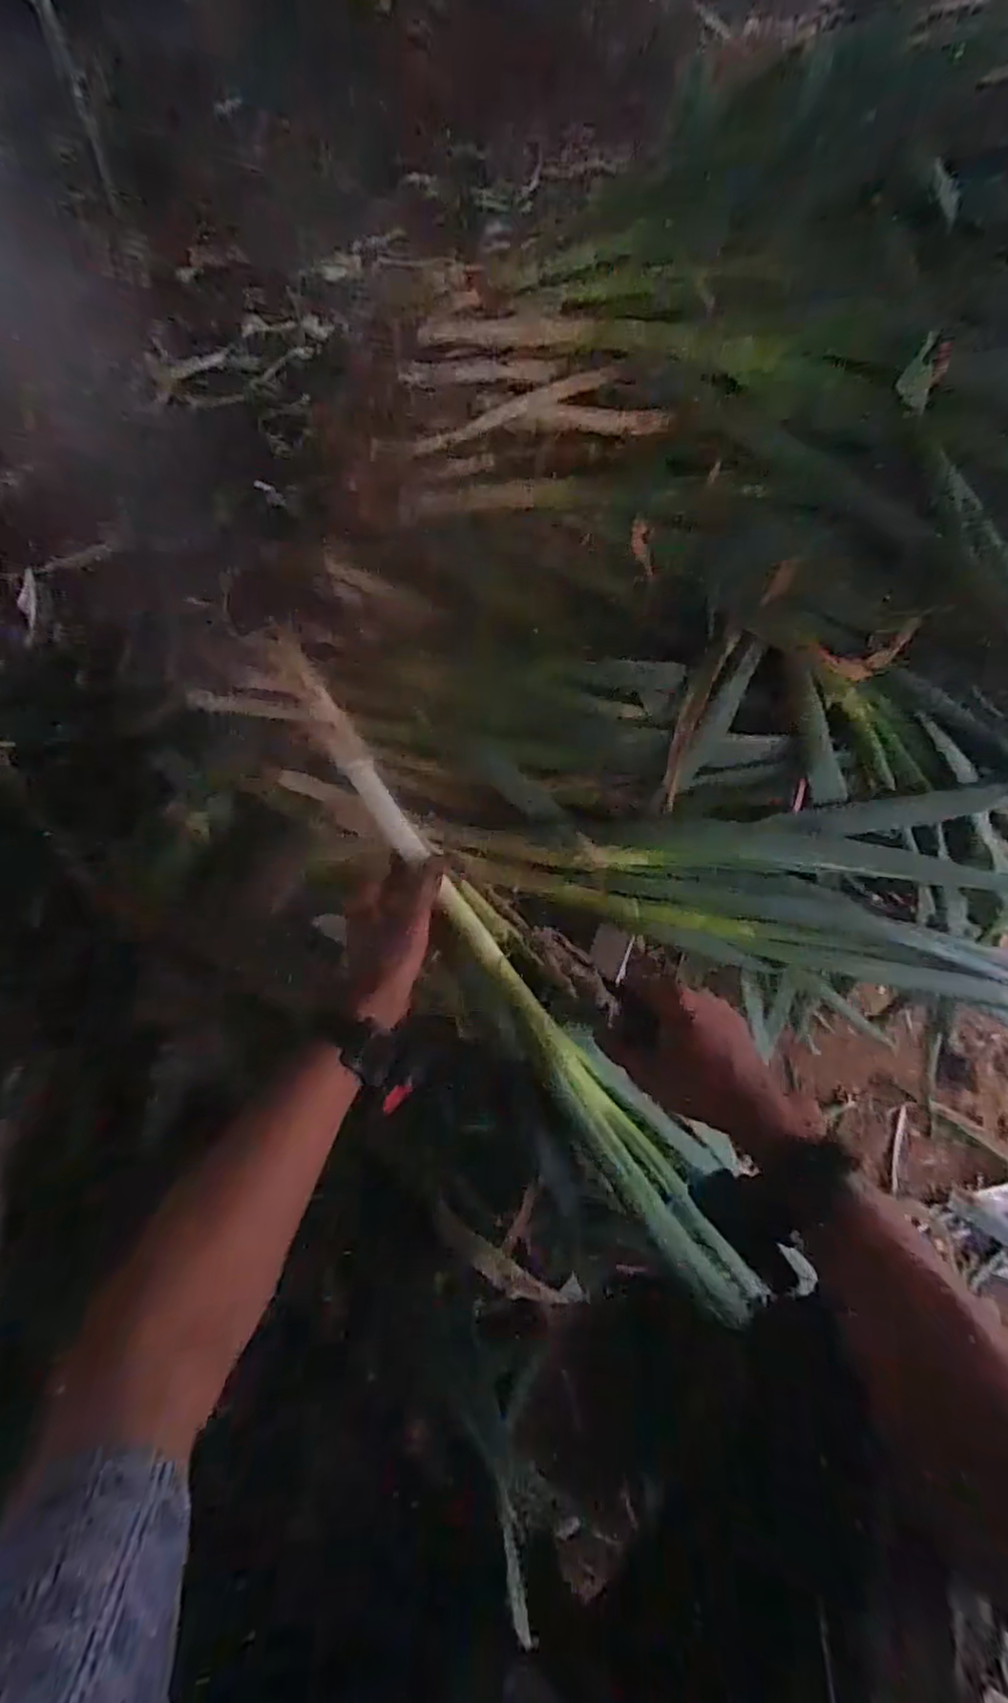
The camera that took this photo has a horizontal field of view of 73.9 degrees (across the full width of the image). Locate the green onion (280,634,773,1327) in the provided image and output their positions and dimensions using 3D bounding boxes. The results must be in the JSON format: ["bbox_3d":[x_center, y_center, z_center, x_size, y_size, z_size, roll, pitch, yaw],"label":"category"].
[{"bbox_3d":[0.027,0.120,0.580,0.081,0.032,0.691,-37,96,-23],"label":"green onion"}]

